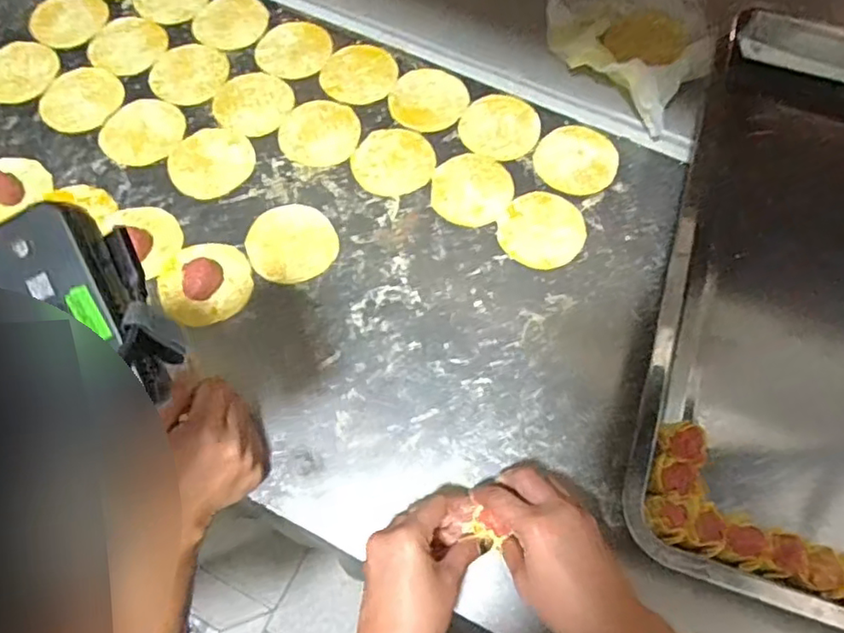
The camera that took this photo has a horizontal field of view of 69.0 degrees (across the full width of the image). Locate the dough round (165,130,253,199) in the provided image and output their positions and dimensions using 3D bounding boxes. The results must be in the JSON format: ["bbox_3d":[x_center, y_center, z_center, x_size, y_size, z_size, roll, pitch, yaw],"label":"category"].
[{"bbox_3d":[-0.211,-0.156,0.617,0.082,0.004,0.084,1,65,-2],"label":"dough round"}]

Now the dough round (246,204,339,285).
[{"bbox_3d":[-0.124,-0.071,0.586,0.081,0.004,0.083,1,65,-2],"label":"dough round"}]

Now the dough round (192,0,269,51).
[{"bbox_3d":[-0.218,-0.338,0.701,0.086,0.004,0.086,1,65,-2],"label":"dough round"}]

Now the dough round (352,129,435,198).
[{"bbox_3d":[-0.029,-0.160,0.628,0.083,0.004,0.078,1,65,-2],"label":"dough round"}]

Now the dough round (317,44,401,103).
[{"bbox_3d":[-0.069,-0.265,0.673,0.082,0.007,0.079,1,65,-2],"label":"dough round"}]

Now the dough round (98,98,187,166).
[{"bbox_3d":[-0.287,-0.191,0.630,0.079,0.004,0.084,1,65,-2],"label":"dough round"}]

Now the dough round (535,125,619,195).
[{"bbox_3d":[0.160,-0.163,0.631,0.080,0.004,0.084,1,65,-2],"label":"dough round"}]

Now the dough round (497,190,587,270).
[{"bbox_3d":[0.118,-0.085,0.596,0.079,0.004,0.086,1,65,-2],"label":"dough round"}]

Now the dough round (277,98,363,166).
[{"bbox_3d":[-0.106,-0.192,0.640,0.081,0.004,0.083,-13,67,-8],"label":"dough round"}]

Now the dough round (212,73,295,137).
[{"bbox_3d":[-0.180,-0.228,0.651,0.077,0.004,0.080,1,65,-2],"label":"dough round"}]

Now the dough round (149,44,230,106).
[{"bbox_3d":[-0.253,-0.264,0.667,0.082,0.004,0.084,1,65,-2],"label":"dough round"}]

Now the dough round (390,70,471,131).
[{"bbox_3d":[0.007,-0.233,0.659,0.085,0.004,0.079,1,65,-2],"label":"dough round"}]

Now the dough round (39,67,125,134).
[{"bbox_3d":[-0.360,-0.230,0.646,0.084,0.004,0.084,1,65,-2],"label":"dough round"}]

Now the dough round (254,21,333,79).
[{"bbox_3d":[-0.143,-0.299,0.687,0.082,0.007,0.088,1,65,-2],"label":"dough round"}]

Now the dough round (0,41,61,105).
[{"bbox_3d":[-0.437,-0.264,0.664,0.082,0.005,0.082,1,65,-2],"label":"dough round"}]

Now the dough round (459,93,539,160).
[{"bbox_3d":[0.083,-0.201,0.647,0.081,0.004,0.085,1,65,-2],"label":"dough round"}]

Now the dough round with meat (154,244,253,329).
[{"bbox_3d":[-0.197,-0.034,0.556,0.079,0.018,0.081,-26,69,-13],"label":"dough round with meat"}]

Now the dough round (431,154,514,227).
[{"bbox_3d":[0.050,-0.128,0.614,0.079,0.004,0.083,1,65,-2],"label":"dough round"}]

